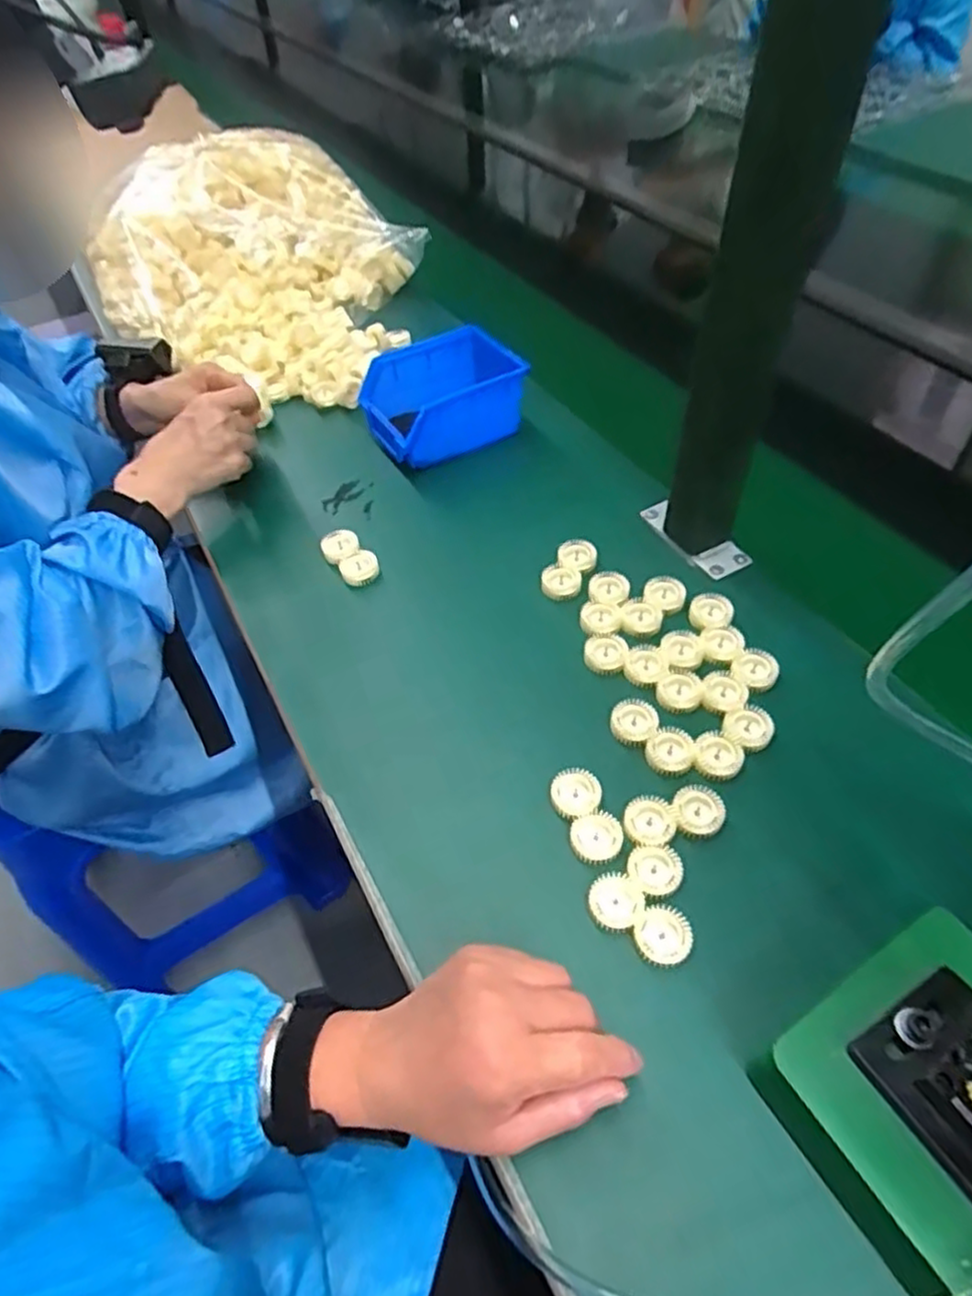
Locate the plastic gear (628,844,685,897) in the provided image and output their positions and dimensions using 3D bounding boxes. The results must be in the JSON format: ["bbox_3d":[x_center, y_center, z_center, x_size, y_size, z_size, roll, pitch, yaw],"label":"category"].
[{"bbox_3d":[0.100,0.130,0.416,0.031,0.004,0.030,-2,51,2],"label":"plastic gear"}]

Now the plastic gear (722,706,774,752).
[{"bbox_3d":[0.176,0.053,0.474,0.032,0.009,0.030,-2,51,2],"label":"plastic gear"}]

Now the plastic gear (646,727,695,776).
[{"bbox_3d":[0.121,0.067,0.466,0.030,0.007,0.030,-6,51,-1],"label":"plastic gear"}]

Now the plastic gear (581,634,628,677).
[{"bbox_3d":[0.088,0.004,0.522,0.031,0.009,0.030,-2,51,2],"label":"plastic gear"}]

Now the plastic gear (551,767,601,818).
[{"bbox_3d":[0.057,0.091,0.450,0.031,0.004,0.033,-2,51,2],"label":"plastic gear"}]

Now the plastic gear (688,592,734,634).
[{"bbox_3d":[0.173,-0.029,0.540,0.032,0.011,0.029,-4,51,1],"label":"plastic gear"}]

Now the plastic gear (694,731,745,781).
[{"bbox_3d":[0.153,0.070,0.463,0.031,0.006,0.033,7,52,10],"label":"plastic gear"}]

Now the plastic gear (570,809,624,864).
[{"bbox_3d":[0.068,0.115,0.431,0.032,0.004,0.031,-2,51,2],"label":"plastic gear"}]

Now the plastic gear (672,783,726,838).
[{"bbox_3d":[0.133,0.101,0.440,0.031,0.006,0.032,-2,51,2],"label":"plastic gear"}]

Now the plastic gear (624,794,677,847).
[{"bbox_3d":[0.102,0.105,0.437,0.031,0.004,0.034,-2,51,2],"label":"plastic gear"}]

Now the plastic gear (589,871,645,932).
[{"bbox_3d":[0.075,0.145,0.406,0.031,0.005,0.031,-2,51,2],"label":"plastic gear"}]

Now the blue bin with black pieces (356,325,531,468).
[{"bbox_3d":[-0.044,-0.244,0.697,0.143,0.074,0.110,-25,54,-16],"label":"blue bin with black pieces"}]

